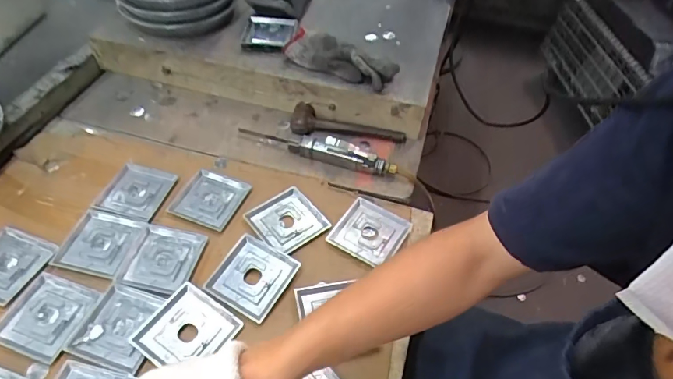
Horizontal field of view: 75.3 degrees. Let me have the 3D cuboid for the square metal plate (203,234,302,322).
[{"bbox_3d":[-0.107,0.108,0.554,0.096,0.017,0.092,27,54,18],"label":"square metal plate"}]

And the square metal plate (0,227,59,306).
[{"bbox_3d":[-0.424,0.093,0.558,0.096,0.008,0.089,18,51,12],"label":"square metal plate"}]

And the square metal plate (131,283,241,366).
[{"bbox_3d":[-0.173,0.163,0.506,0.094,0.013,0.089,27,54,19],"label":"square metal plate"}]

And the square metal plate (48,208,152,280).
[{"bbox_3d":[-0.314,0.068,0.582,0.097,0.007,0.092,12,51,7],"label":"square metal plate"}]

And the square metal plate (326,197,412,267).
[{"bbox_3d":[0.048,0.057,0.607,0.090,0.006,0.090,27,54,18],"label":"square metal plate"}]

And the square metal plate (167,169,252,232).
[{"bbox_3d":[-0.182,0.014,0.636,0.090,0.011,0.089,18,51,12],"label":"square metal plate"}]

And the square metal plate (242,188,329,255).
[{"bbox_3d":[-0.067,0.044,0.616,0.088,0.007,0.092,-32,58,-26],"label":"square metal plate"}]

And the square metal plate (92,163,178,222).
[{"bbox_3d":[-0.296,0.002,0.645,0.097,0.011,0.091,14,51,9],"label":"square metal plate"}]

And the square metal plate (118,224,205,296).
[{"bbox_3d":[-0.227,0.089,0.570,0.085,0.008,0.091,12,50,7],"label":"square metal plate"}]

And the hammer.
[{"bbox_3d":[0.019,-0.112,0.728,0.187,0.034,0.053,4,50,0],"label":"hammer"}]

